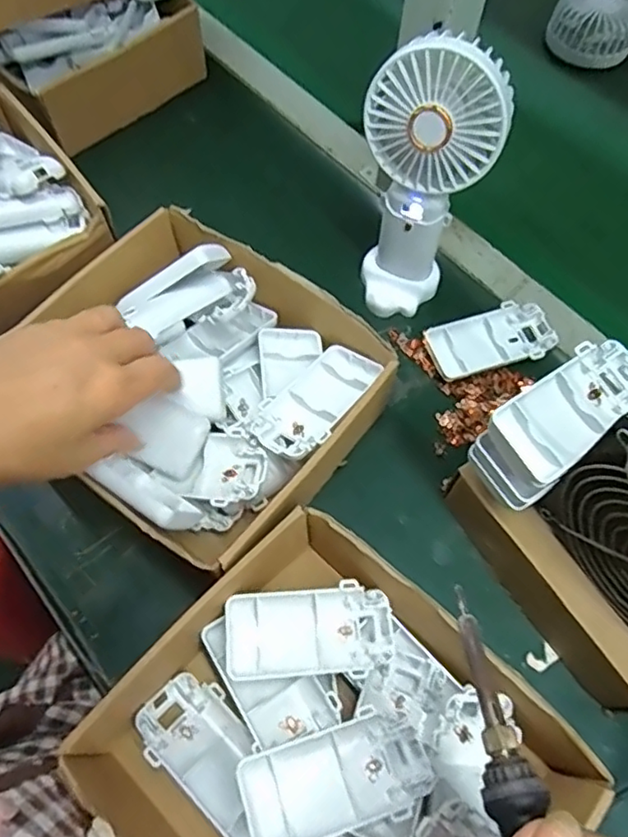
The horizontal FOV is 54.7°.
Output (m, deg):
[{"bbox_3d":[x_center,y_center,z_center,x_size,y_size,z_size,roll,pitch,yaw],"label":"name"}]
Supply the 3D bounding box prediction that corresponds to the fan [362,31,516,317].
[{"bbox_3d":[0.073,-0.156,0.418,0.084,0.183,0.068,4,64,0],"label":"fan"}]

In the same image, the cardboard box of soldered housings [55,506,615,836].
[{"bbox_3d":[0.007,0.180,0.322,0.197,0.072,0.187,40,69,16],"label":"cardboard box of soldered housings"}]

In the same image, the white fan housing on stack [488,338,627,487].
[{"bbox_3d":[0.142,-0.006,0.330,0.096,0.015,0.044,-33,69,-16],"label":"white fan housing on stack"}]

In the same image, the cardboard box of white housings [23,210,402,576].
[{"bbox_3d":[-0.077,-0.022,0.412,0.210,0.077,0.184,37,68,15],"label":"cardboard box of white housings"}]

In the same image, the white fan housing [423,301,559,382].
[{"bbox_3d":[0.137,-0.059,0.465,0.097,0.013,0.048,-17,66,-10],"label":"white fan housing"}]

